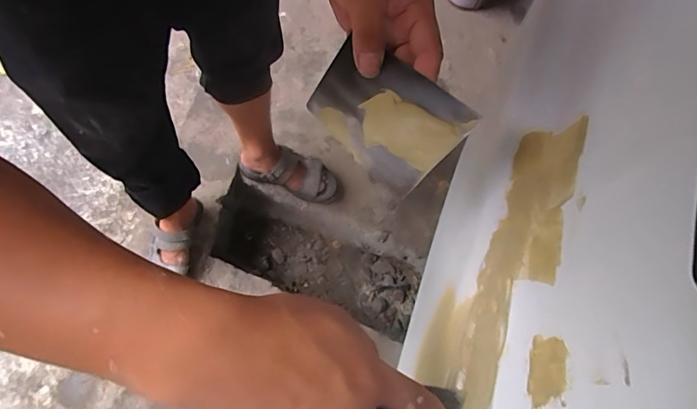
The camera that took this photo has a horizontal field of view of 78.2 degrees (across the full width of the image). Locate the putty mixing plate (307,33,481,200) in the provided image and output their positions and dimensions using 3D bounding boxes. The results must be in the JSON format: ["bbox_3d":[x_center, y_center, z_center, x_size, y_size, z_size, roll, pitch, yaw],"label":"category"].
[{"bbox_3d":[0.021,-0.068,0.310,0.076,0.008,0.127,-53,58,19],"label":"putty mixing plate"}]

